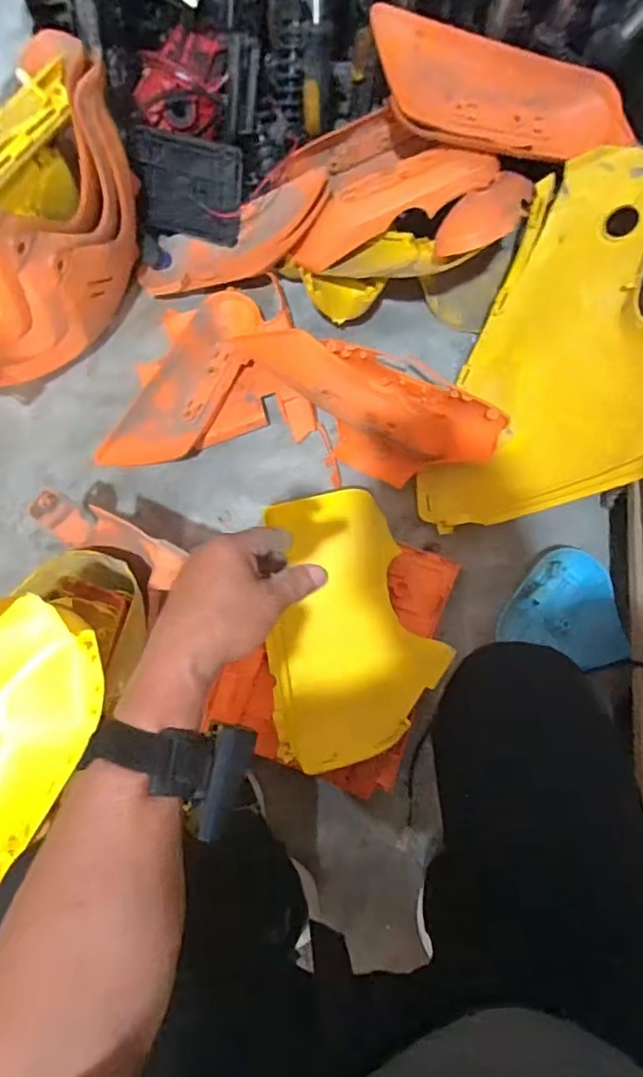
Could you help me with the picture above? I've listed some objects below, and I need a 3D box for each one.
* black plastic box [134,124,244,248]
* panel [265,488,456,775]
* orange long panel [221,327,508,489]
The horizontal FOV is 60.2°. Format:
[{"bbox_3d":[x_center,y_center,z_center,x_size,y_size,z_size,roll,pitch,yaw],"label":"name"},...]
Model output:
[{"bbox_3d":[-0.199,-0.524,0.834,0.168,0.023,0.129,16,123,12],"label":"black plastic box"},{"bbox_3d":[0.025,0.104,0.709,0.211,0.064,0.327,-15,81,-1],"label":"panel"},{"bbox_3d":[0.060,-0.209,0.805,0.393,0.102,0.153,37,83,7],"label":"orange long panel"}]

